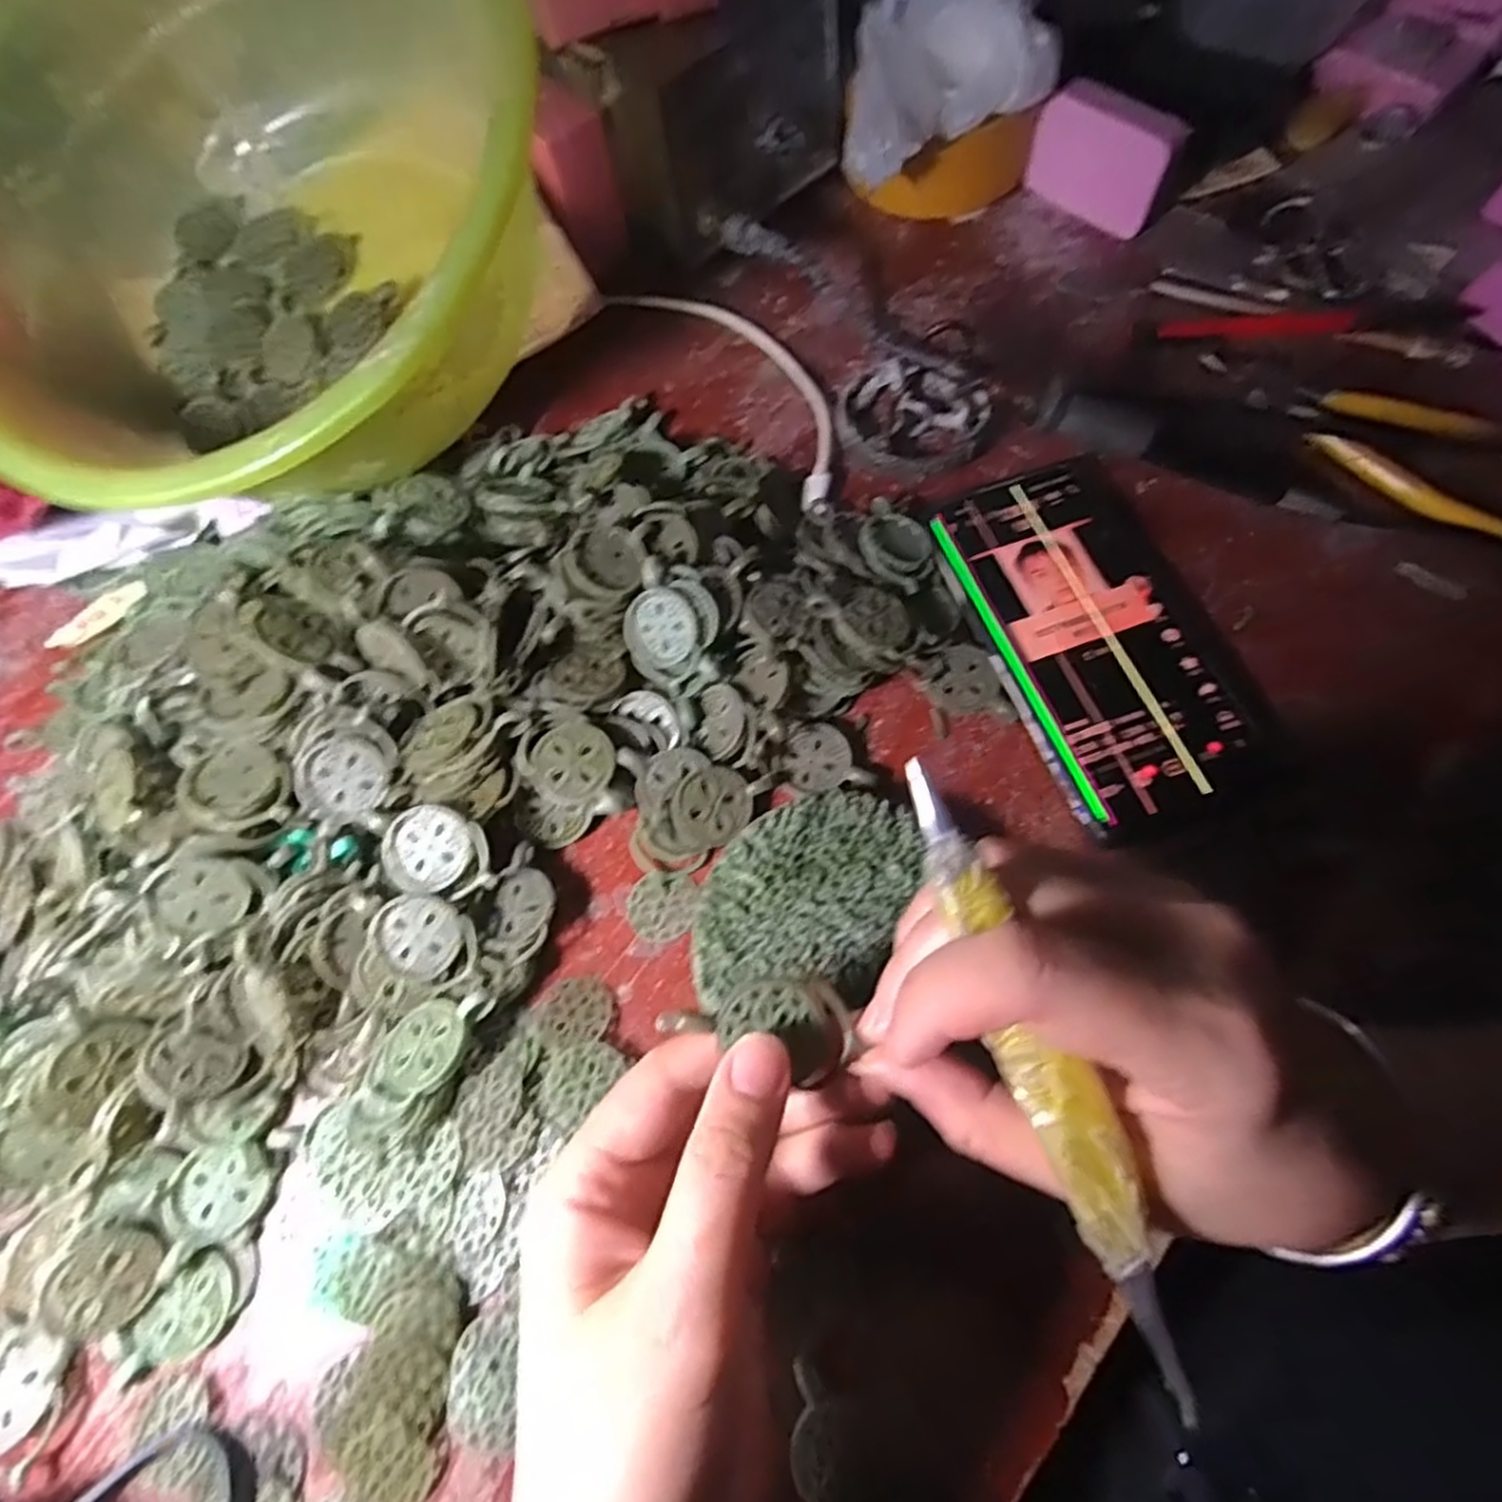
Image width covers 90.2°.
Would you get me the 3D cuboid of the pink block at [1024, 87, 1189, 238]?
[{"bbox_3d":[0.173,-0.293,0.372,0.074,0.050,0.012,42,76,17],"label":"pink block"}]

